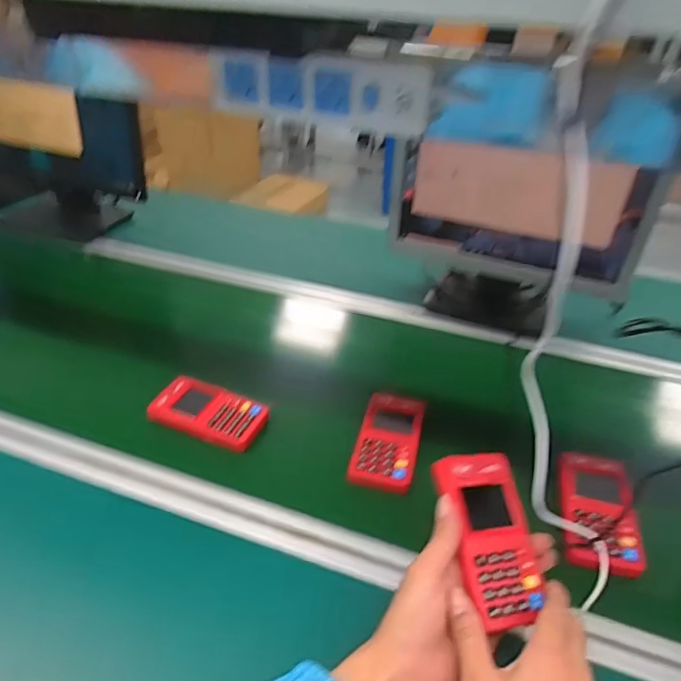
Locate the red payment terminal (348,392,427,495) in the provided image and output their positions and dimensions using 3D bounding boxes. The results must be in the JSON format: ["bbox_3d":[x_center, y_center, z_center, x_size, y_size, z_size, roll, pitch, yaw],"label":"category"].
[{"bbox_3d":[0.058,0.119,0.635,0.072,0.028,0.127,10,36,9],"label":"red payment terminal"}]

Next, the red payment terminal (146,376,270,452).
[{"bbox_3d":[-0.163,0.088,0.659,0.138,0.020,0.075,15,38,16],"label":"red payment terminal"}]

